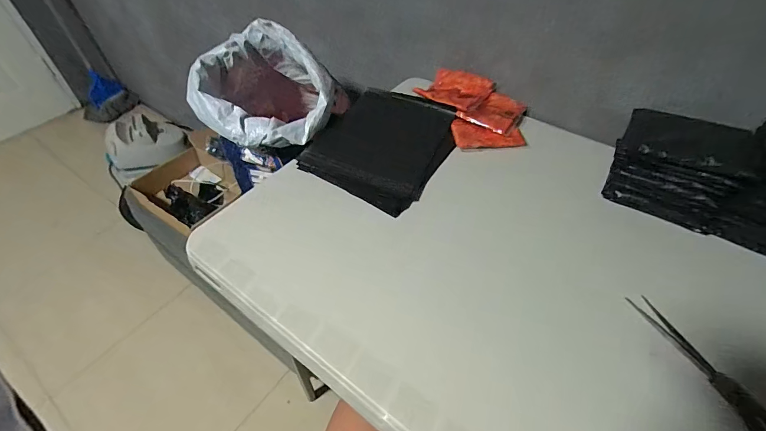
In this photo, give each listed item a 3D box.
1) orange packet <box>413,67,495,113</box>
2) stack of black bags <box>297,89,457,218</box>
[{"bbox_3d":[0.142,-0.250,0.723,0.129,0.027,0.099,33,56,27],"label":"orange packet"},{"bbox_3d":[-0.002,-0.136,0.659,0.230,0.032,0.273,23,53,21],"label":"stack of black bags"}]

